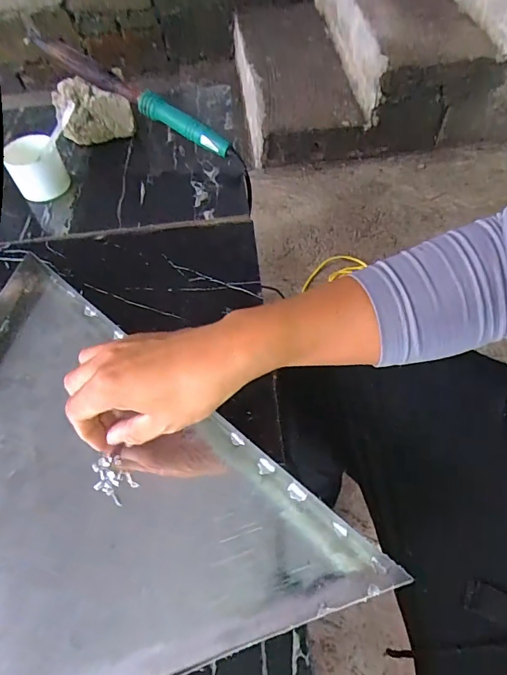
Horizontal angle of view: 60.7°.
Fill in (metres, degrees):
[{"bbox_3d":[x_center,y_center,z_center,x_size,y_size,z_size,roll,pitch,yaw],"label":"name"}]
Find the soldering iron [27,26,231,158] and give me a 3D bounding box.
[{"bbox_3d":[-0.160,-0.315,0.559,0.302,0.028,0.020,32,62,5],"label":"soldering iron"}]

